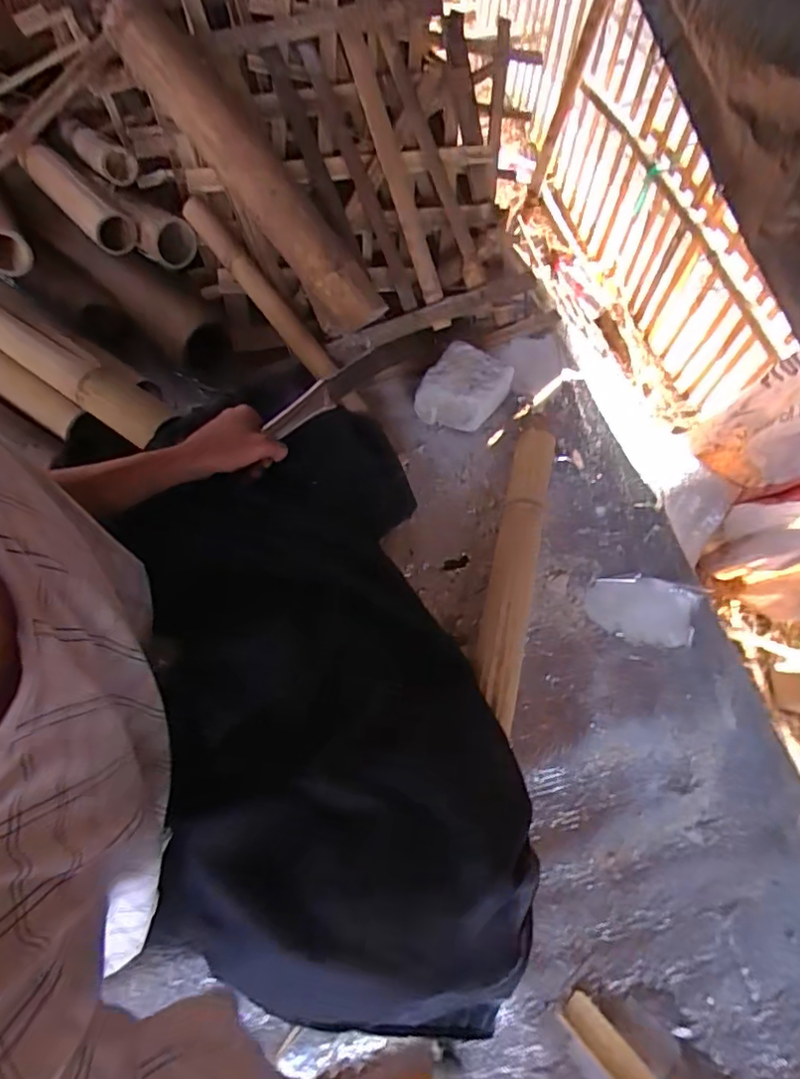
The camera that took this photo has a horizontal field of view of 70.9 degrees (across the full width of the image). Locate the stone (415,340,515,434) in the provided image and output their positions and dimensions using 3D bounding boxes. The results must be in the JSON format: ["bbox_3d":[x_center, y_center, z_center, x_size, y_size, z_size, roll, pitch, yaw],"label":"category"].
[{"bbox_3d":[0.102,-0.241,0.931,0.118,0.085,0.129,35,67,13],"label":"stone"}]

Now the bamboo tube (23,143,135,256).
[{"bbox_3d":[-0.513,-0.547,0.883,0.062,0.054,0.272,-38,72,-19],"label":"bamboo tube"}]

